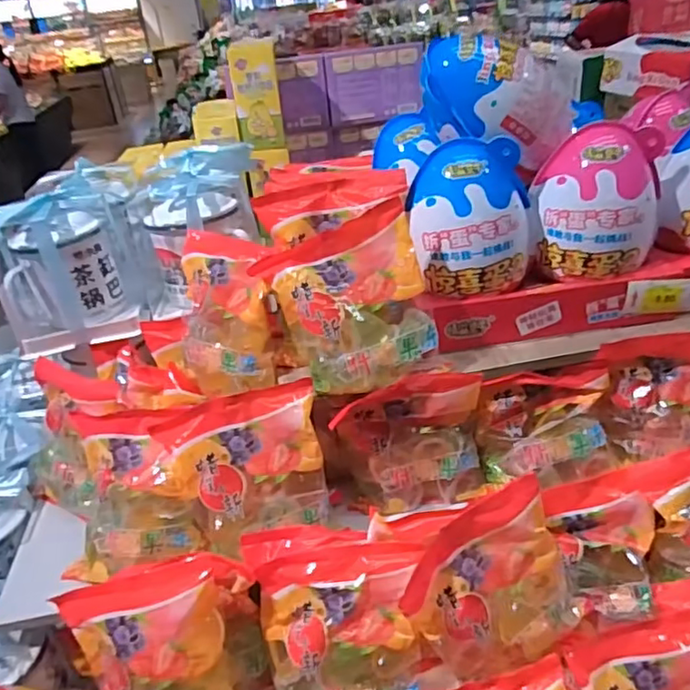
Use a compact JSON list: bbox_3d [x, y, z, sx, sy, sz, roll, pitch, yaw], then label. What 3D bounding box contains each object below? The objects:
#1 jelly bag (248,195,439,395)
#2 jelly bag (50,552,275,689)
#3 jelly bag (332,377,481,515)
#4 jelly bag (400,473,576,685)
[{"bbox_3d":[0.007,-0.042,0.613,0.155,0.158,0.080,-9,30,-5],"label":"jelly bag"},{"bbox_3d":[-0.159,0.306,0.570,0.172,0.197,0.091,-20,-7,9],"label":"jelly bag"},{"bbox_3d":[0.072,0.105,0.661,0.152,0.155,0.048,-5,30,4],"label":"jelly bag"},{"bbox_3d":[0.135,0.229,0.581,0.151,0.181,0.070,-30,15,-9],"label":"jelly bag"}]

